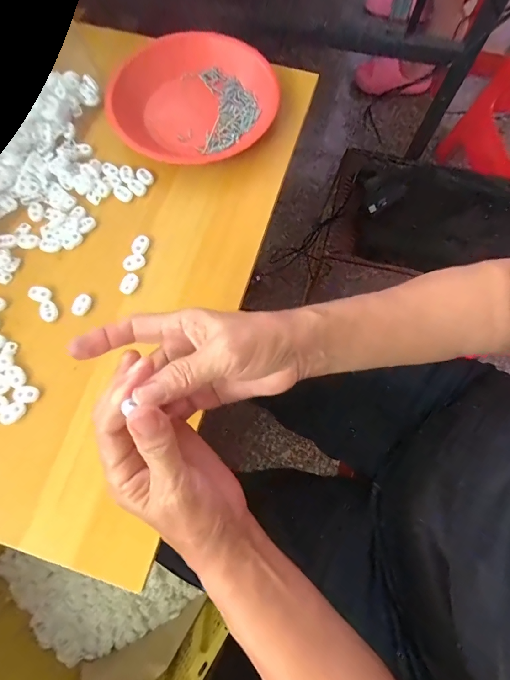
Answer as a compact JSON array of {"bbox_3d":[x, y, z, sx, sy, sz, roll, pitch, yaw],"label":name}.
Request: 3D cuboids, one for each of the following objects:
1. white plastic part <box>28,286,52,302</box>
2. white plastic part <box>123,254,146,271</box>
[{"bbox_3d":[-0.220,-0.047,0.362,0.021,0.008,0.015,16,74,5],"label":"white plastic part"},{"bbox_3d":[-0.127,-0.082,0.374,0.023,0.009,0.016,-33,76,-9],"label":"white plastic part"}]

